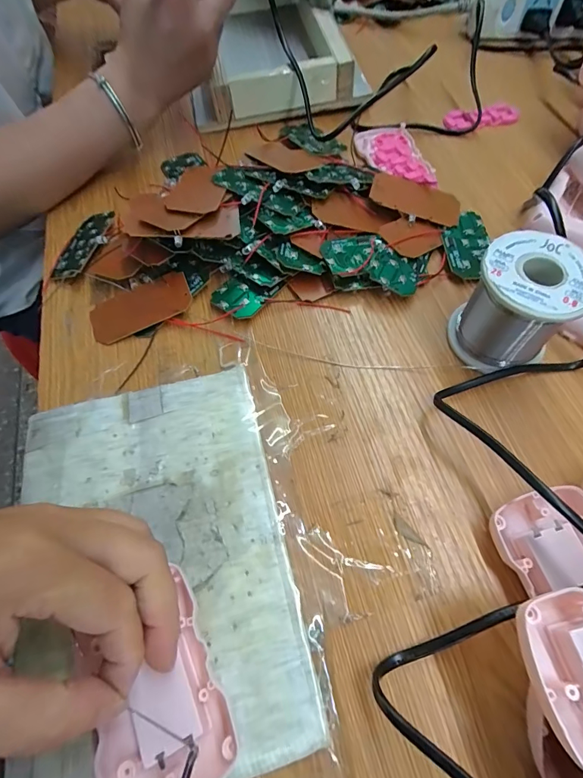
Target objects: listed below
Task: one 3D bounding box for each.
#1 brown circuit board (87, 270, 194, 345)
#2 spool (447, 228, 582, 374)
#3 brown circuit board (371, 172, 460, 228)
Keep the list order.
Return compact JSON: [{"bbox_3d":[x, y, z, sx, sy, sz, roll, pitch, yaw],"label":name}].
[{"bbox_3d":[-0.111,-0.060,0.286,0.075,0.004,0.038,-24,64,1],"label":"brown circuit board"},{"bbox_3d":[0.139,-0.051,0.243,0.059,0.063,0.059,35,70,19],"label":"spool"},{"bbox_3d":[0.102,-0.155,0.321,0.074,0.004,0.042,19,64,1],"label":"brown circuit board"}]

